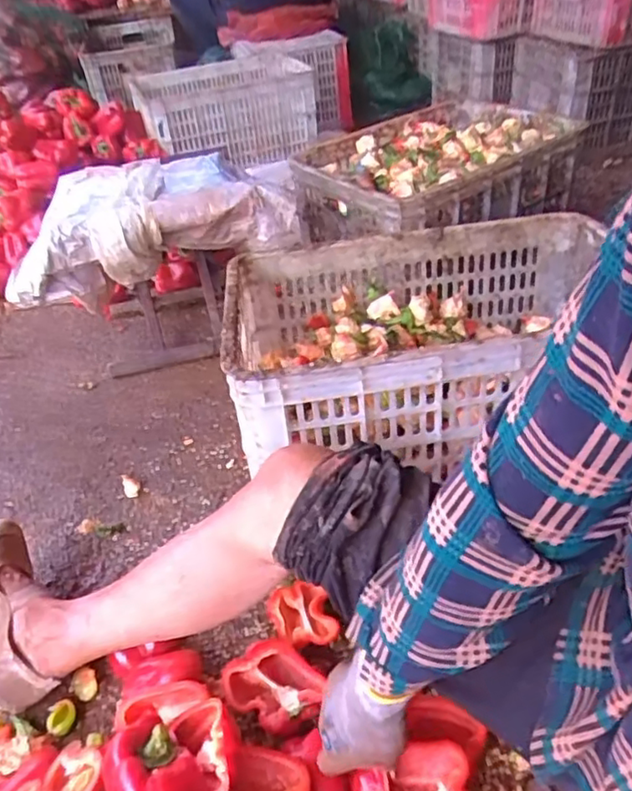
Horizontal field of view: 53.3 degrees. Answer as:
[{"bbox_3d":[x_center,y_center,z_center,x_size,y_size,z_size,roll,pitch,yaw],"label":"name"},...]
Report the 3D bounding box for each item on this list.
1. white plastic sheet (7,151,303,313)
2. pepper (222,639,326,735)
[{"bbox_3d":[-0.311,-0.313,1.159,0.493,0.147,0.255,-15,39,-11],"label":"white plastic sheet"},{"bbox_3d":[-0.047,0.314,0.688,0.105,0.038,0.076,20,45,30],"label":"pepper"}]

